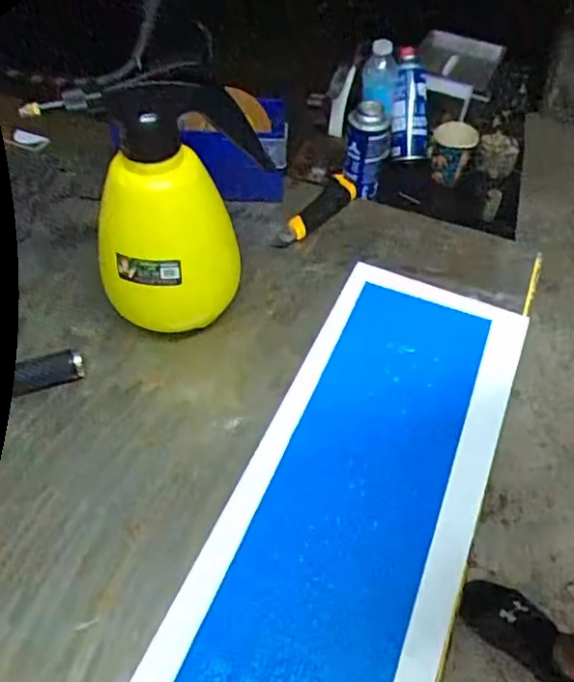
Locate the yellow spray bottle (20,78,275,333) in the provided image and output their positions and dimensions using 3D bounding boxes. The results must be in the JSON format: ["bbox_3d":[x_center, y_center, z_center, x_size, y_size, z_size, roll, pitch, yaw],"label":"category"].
[{"bbox_3d":[-0.109,-0.118,0.570,0.127,0.264,0.150,21,53,16],"label":"yellow spray bottle"}]

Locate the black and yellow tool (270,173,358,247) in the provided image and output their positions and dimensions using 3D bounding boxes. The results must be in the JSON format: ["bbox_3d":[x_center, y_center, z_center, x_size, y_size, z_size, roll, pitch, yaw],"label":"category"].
[{"bbox_3d":[0.036,-0.166,0.778,0.039,0.033,0.158,28,55,21],"label":"black and yellow tool"}]

